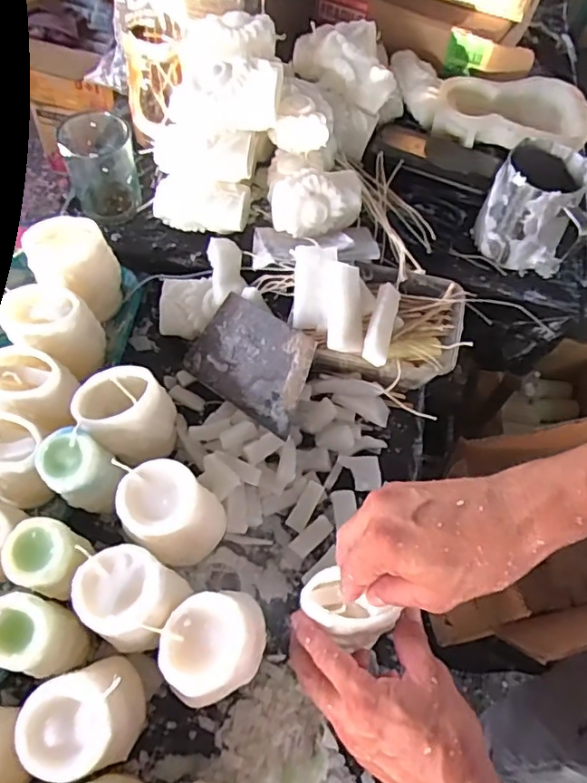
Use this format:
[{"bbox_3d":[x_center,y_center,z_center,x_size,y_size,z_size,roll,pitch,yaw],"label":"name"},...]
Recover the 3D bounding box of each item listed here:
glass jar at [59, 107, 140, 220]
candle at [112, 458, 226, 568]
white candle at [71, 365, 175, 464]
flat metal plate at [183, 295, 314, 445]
[{"bbox_3d":[-0.204,-0.239,0.610,0.069,0.090,0.070,1,63,-2],"label":"glass jar"},{"bbox_3d":[-0.102,0.101,0.472,0.084,0.068,0.070,30,65,12],"label":"candle"},{"bbox_3d":[-0.149,0.022,0.515,0.078,0.079,0.063,-10,64,-8],"label":"white candle"},{"bbox_3d":[-0.042,-0.032,0.563,0.136,0.005,0.095,34,103,25],"label":"flat metal plate"}]

